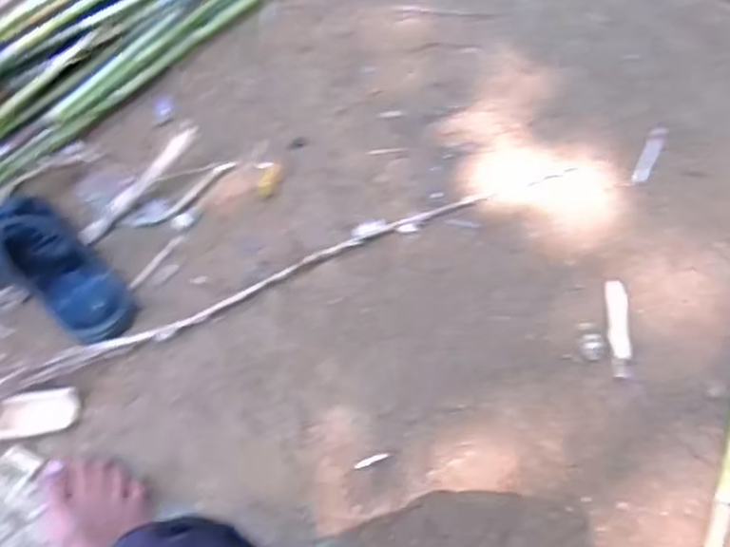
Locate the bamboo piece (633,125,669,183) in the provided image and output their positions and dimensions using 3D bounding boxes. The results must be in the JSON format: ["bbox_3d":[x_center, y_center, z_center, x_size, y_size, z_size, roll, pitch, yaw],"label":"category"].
[{"bbox_3d":[0.395,-0.167,1.030,0.023,0.007,0.123,23,58,17],"label":"bamboo piece"}]

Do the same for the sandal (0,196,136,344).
[{"bbox_3d":[-0.375,-0.005,0.891,0.104,0.060,0.234,-38,62,-23],"label":"sandal"}]

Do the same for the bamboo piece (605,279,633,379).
[{"bbox_3d":[0.296,0.062,0.867,0.023,0.004,0.132,5,55,5],"label":"bamboo piece"}]

